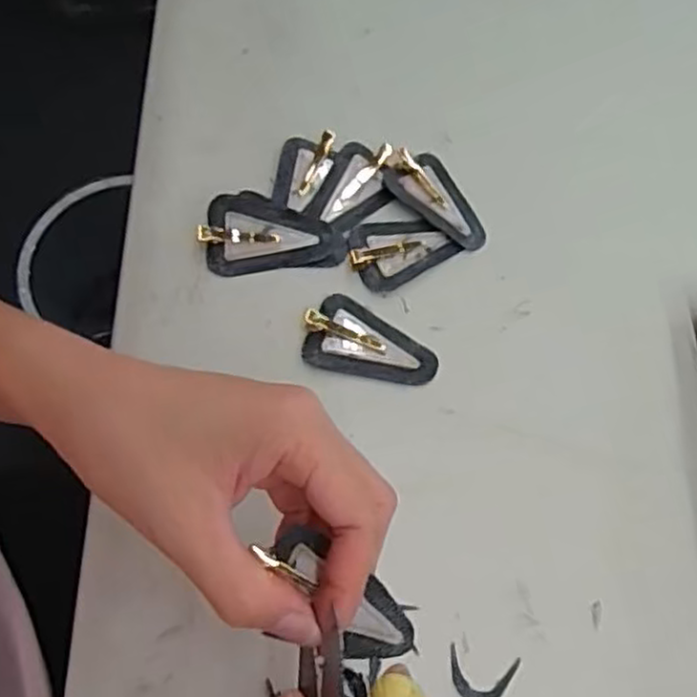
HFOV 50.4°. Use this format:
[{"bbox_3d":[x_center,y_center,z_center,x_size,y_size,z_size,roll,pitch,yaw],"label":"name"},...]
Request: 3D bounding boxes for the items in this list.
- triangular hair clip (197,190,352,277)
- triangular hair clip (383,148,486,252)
[{"bbox_3d":[-0.041,-0.063,0.397,0.073,0.012,0.043,-9,98,-8],"label":"triangular hair clip"},{"bbox_3d":[0.049,-0.083,0.414,0.036,0.009,0.068,-28,69,-14],"label":"triangular hair clip"}]

